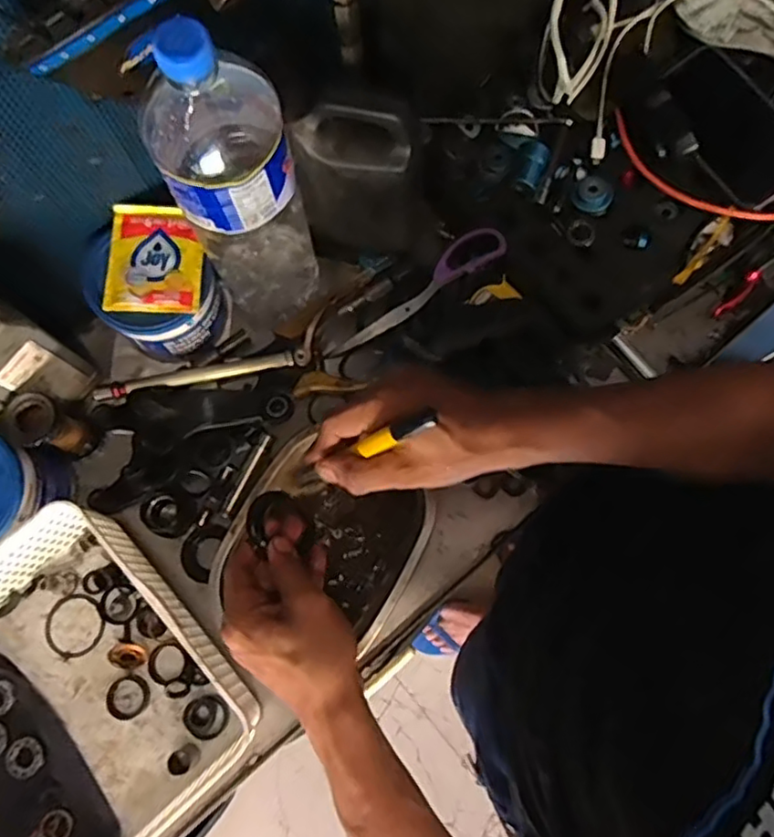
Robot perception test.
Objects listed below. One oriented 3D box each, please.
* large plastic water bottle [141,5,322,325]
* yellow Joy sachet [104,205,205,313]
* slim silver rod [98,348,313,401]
[{"bbox_3d":[-0.107,-0.171,0.481,0.083,0.307,0.092,-15,77,-3],"label":"large plastic water bottle"},{"bbox_3d":[-0.197,-0.136,0.532,0.079,0.014,0.094,-2,77,0],"label":"yellow Joy sachet"},{"bbox_3d":[-0.170,-0.042,0.583,0.191,0.020,0.018,-11,77,-2],"label":"slim silver rod"}]

